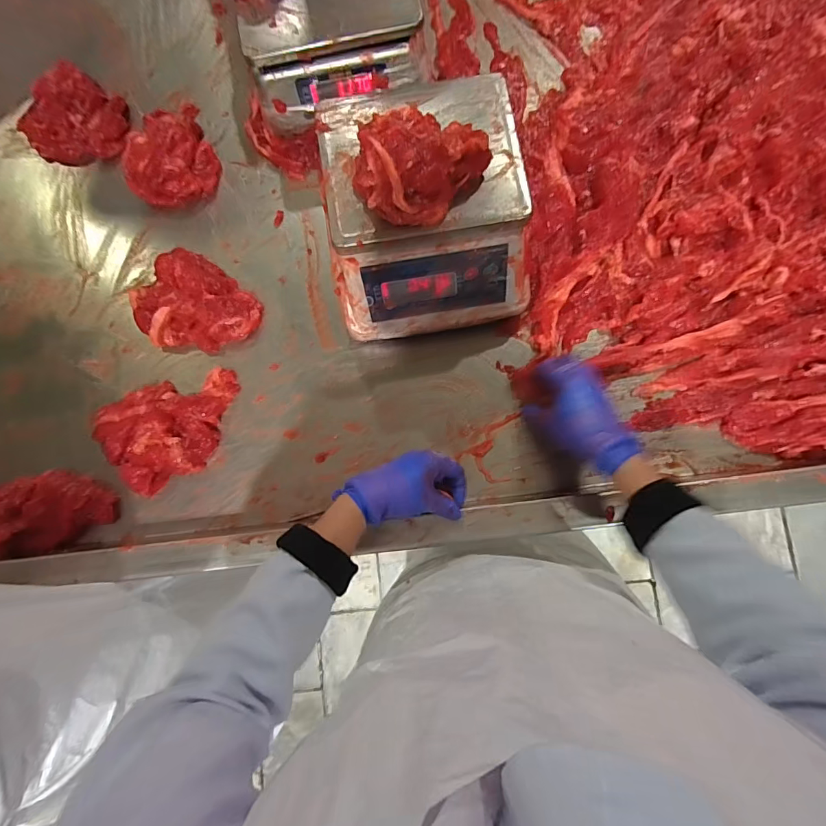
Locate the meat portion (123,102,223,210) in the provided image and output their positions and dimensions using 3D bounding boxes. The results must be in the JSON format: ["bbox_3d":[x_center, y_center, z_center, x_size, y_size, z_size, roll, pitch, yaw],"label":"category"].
[{"bbox_3d":[-0.355,-0.369,0.625,0.129,0.045,0.154,-27,83,0],"label":"meat portion"}]

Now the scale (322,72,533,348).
[{"bbox_3d":[0.014,-0.227,0.515,0.217,0.145,0.238,-9,84,3],"label":"scale"}]

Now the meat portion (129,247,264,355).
[{"bbox_3d":[-0.297,-0.142,0.588,0.162,0.043,0.125,37,87,6],"label":"meat portion"}]

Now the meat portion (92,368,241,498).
[{"bbox_3d":[-0.305,0.015,0.558,0.170,0.042,0.126,-28,83,0],"label":"meat portion"}]

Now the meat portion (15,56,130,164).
[{"bbox_3d":[-0.491,-0.426,0.644,0.139,0.054,0.136,34,87,6],"label":"meat portion"}]

